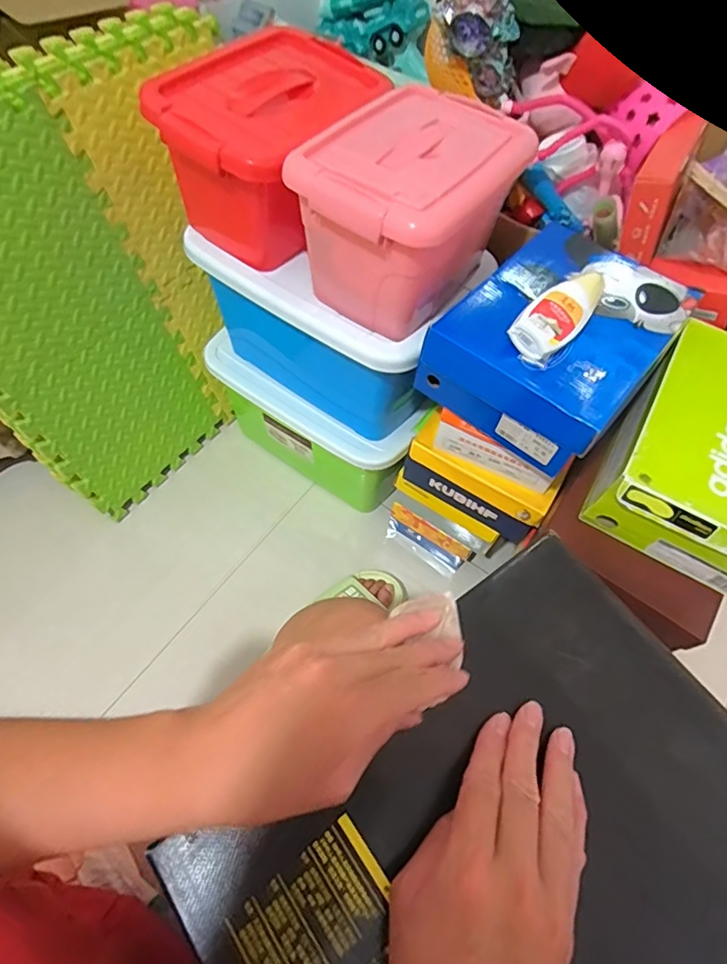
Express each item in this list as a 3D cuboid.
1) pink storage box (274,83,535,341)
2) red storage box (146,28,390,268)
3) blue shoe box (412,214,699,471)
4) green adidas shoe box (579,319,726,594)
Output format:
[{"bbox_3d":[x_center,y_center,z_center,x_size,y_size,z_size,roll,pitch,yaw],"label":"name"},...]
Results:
[{"bbox_3d":[0.053,-0.308,0.613,0.179,0.167,0.247,32,62,15],"label":"pink storage box"},{"bbox_3d":[-0.112,-0.415,0.660,0.206,0.157,0.269,26,61,12],"label":"red storage box"},{"bbox_3d":[0.231,-0.172,0.615,0.204,0.120,0.272,37,64,17],"label":"blue shoe box"},{"bbox_3d":[0.414,-0.035,0.620,0.191,0.102,0.288,28,61,13],"label":"green adidas shoe box"}]

